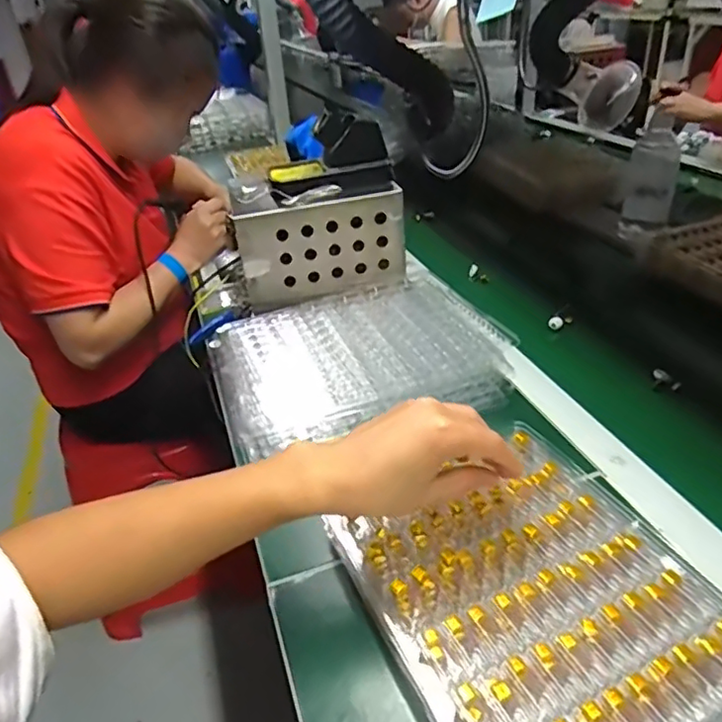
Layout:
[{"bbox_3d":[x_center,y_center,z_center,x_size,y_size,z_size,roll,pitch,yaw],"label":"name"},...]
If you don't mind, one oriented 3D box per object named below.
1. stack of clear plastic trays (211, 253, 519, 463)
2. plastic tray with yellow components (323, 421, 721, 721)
[{"bbox_3d":[-0.010,-0.002,0.634,0.276,0.057,0.206,-16,35,-15],"label":"stack of clear plastic trays"},{"bbox_3d":[0.118,0.159,0.394,0.199,0.029,0.232,-18,35,-18],"label":"plastic tray with yellow components"}]

